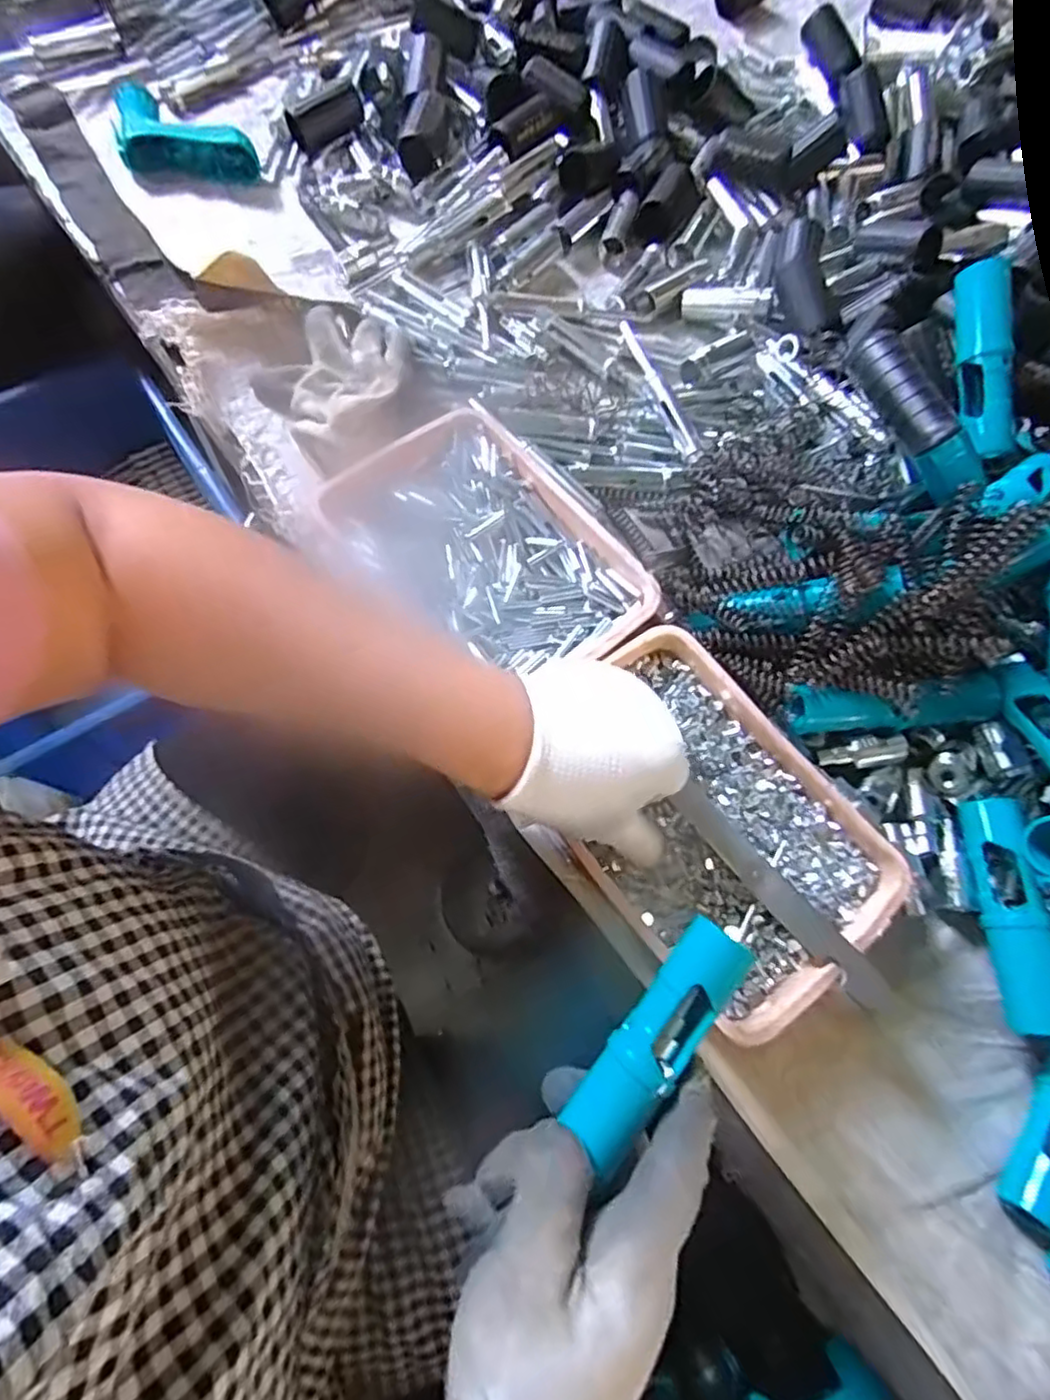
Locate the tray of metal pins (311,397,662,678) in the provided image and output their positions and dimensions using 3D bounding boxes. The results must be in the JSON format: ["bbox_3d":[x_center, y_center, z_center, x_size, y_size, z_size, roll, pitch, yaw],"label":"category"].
[{"bbox_3d":[-0.022,-0.093,0.430,0.136,0.037,0.200,-41,77,-17],"label":"tray of metal pins"}]

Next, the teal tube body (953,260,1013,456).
[{"bbox_3d":[0.299,-0.220,0.427,0.029,0.021,0.118,-8,96,-5],"label":"teal tube body"}]

